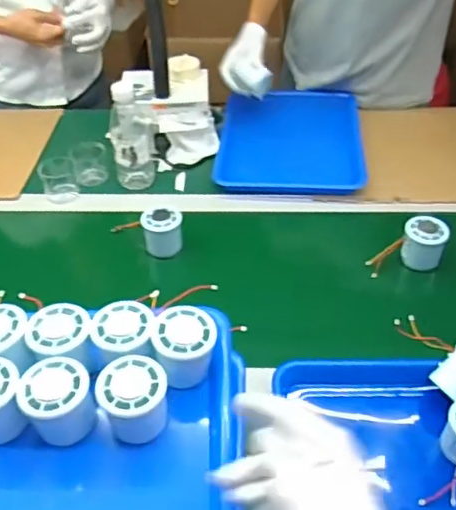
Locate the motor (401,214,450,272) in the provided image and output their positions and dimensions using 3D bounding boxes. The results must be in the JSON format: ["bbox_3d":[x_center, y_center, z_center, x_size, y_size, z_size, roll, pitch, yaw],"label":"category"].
[{"bbox_3d":[0.284,-0.022,0.825,0.055,0.052,0.060,17,46,21],"label":"motor"}]

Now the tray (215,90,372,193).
[{"bbox_3d":[0.116,-0.219,1.062,0.254,0.028,0.316,2,43,6],"label":"tray"}]

